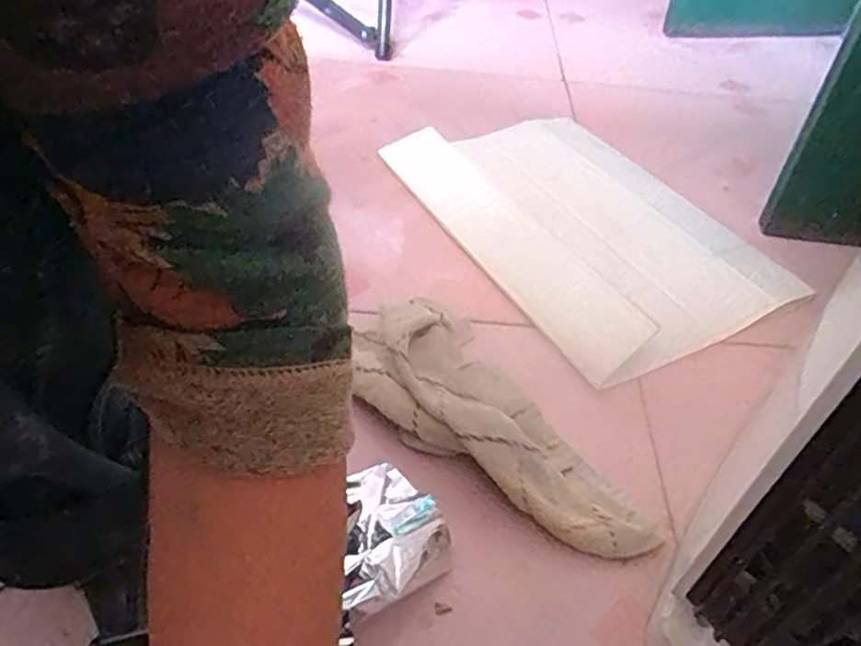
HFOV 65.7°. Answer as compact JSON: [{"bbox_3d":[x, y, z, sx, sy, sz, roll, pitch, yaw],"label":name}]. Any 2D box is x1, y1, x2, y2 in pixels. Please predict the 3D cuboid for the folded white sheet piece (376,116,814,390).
[{"bbox_3d":[0.178,-0.135,0.786,0.308,0.045,0.440,-22,53,-25],"label":"folded white sheet piece"}]

